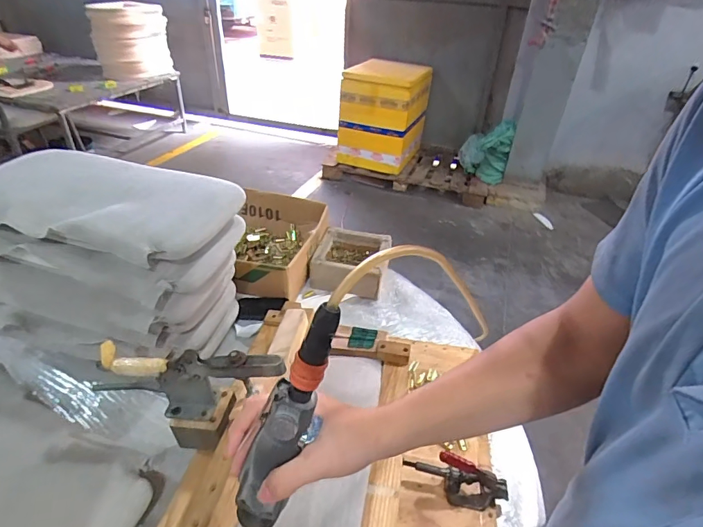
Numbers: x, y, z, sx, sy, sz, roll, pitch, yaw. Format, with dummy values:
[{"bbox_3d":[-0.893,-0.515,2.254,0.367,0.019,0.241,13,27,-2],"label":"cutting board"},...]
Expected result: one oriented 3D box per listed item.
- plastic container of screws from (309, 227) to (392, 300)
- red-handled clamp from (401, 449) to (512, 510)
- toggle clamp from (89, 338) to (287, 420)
[{"bbox_3d":[0.003,-0.004,1.014,0.164,0.073,0.167,12,37,12],"label":"plastic container of screws"},{"bbox_3d":[0.146,0.298,0.589,0.140,0.076,0.031,10,37,10],"label":"red-handled clamp"},{"bbox_3d":[-0.210,0.164,0.577,0.248,0.135,0.048,0,27,8],"label":"toggle clamp"}]

